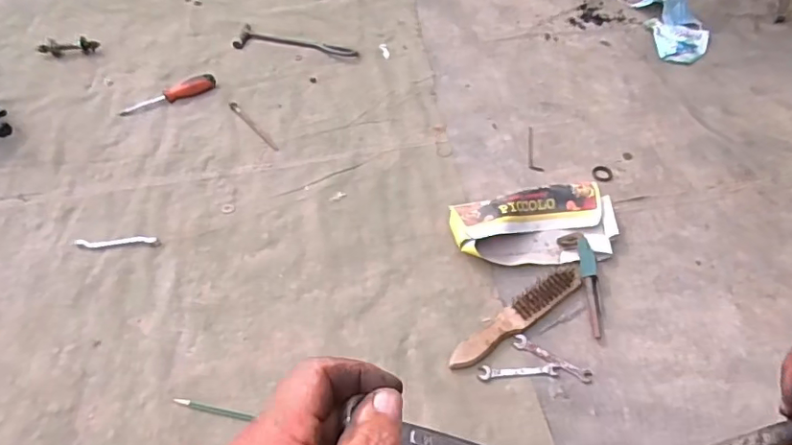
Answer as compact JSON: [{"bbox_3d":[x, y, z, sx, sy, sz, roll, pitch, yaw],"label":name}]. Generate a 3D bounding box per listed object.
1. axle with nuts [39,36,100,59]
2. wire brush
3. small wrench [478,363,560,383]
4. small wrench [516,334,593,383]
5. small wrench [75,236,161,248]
[{"bbox_3d":[-0.741,-0.397,1.220,0.124,0.032,0.035,-3,57,-3],"label":"axle with nuts"},{"bbox_3d":[0.188,0.144,0.840,0.257,0.029,0.049,-29,62,-19],"label":"wire brush"},{"bbox_3d":[0.183,0.223,0.802,0.121,0.010,0.022,-2,57,-3],"label":"small wrench"},{"bbox_3d":[0.237,0.207,0.816,0.119,0.012,0.022,27,60,15],"label":"small wrench"},{"bbox_3d":[-0.487,0.034,0.944,0.141,0.010,0.025,-5,57,-4],"label":"small wrench"}]

